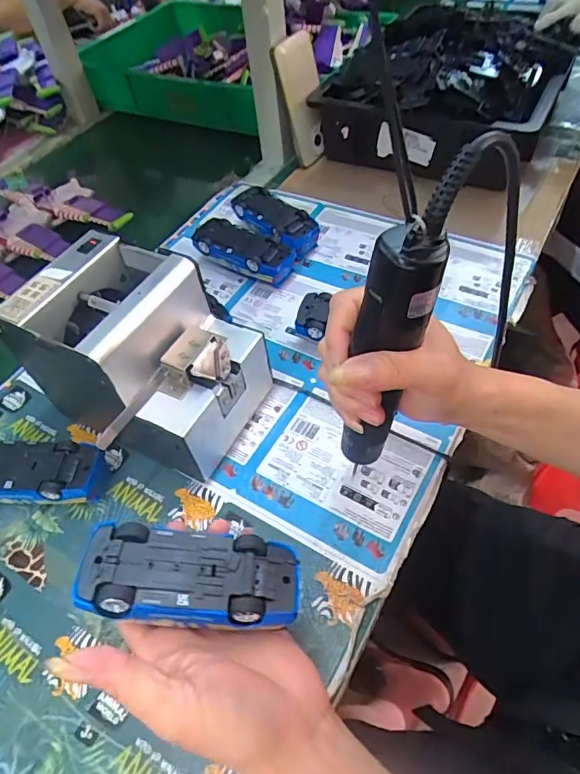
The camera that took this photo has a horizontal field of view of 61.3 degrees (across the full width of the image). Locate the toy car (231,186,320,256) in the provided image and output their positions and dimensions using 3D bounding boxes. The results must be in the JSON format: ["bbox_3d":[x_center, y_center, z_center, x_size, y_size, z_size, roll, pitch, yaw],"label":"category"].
[{"bbox_3d":[-0.016,-0.209,0.631,0.059,0.046,0.134,-32,55,-17],"label":"toy car"}]

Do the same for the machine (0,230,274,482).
[{"bbox_3d":[-0.133,-0.018,0.436,0.172,0.146,0.149,19,57,21],"label":"machine"}]

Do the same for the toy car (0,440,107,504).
[{"bbox_3d":[-0.229,0.080,0.436,0.131,0.046,0.056,1,52,8],"label":"toy car"}]

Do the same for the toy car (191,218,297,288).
[{"bbox_3d":[-0.057,-0.164,0.601,0.131,0.045,0.055,24,58,23],"label":"toy car"}]

